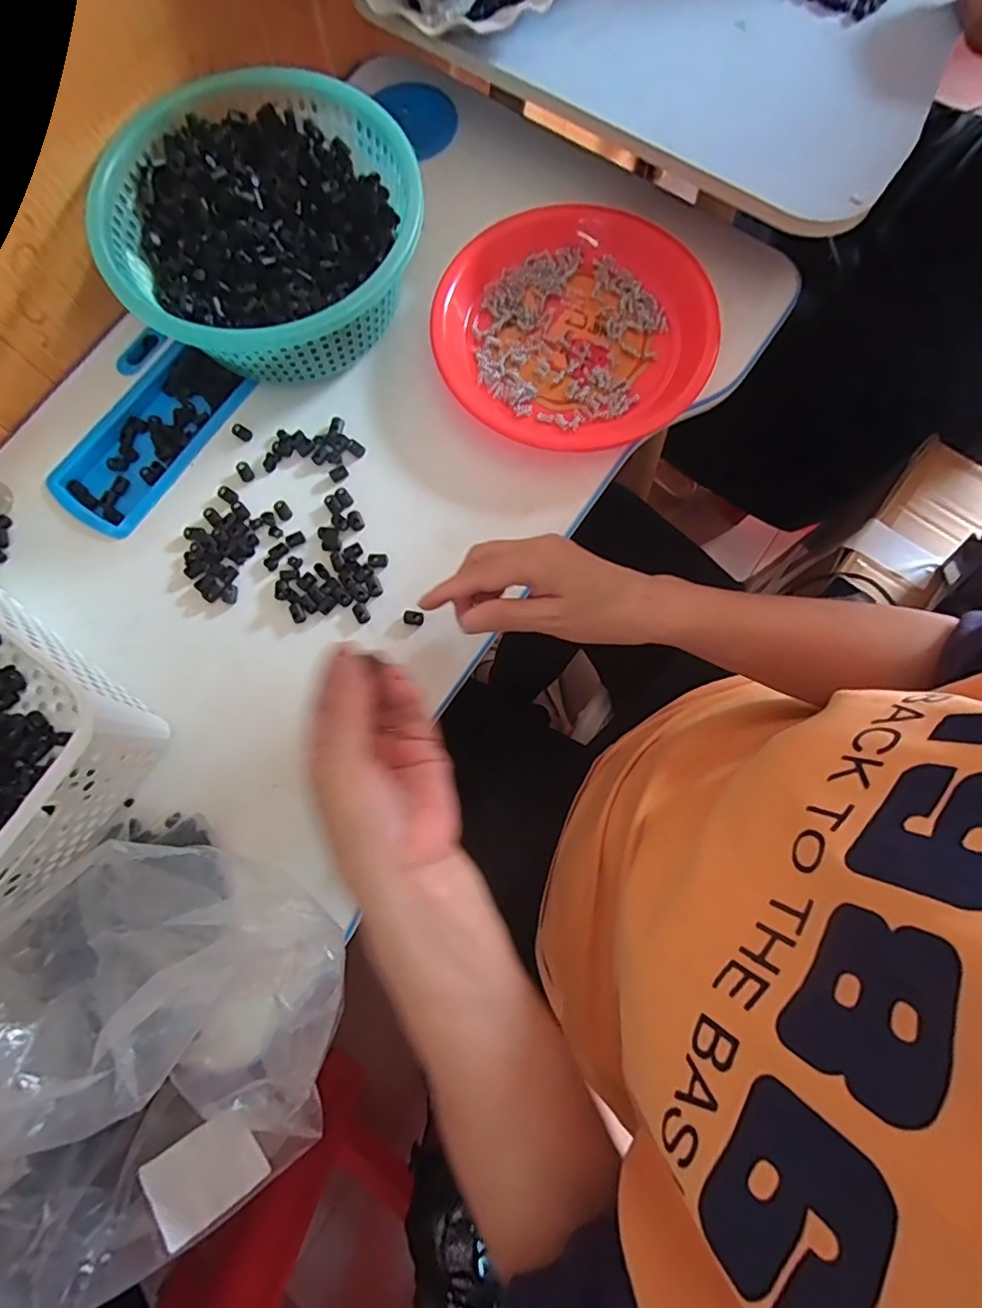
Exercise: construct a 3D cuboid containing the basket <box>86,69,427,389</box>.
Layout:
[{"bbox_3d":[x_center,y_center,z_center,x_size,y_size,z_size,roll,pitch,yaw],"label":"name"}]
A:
[{"bbox_3d":[-0.175,-0.329,0.448,0.226,0.079,0.221,0,79,1],"label":"basket"}]

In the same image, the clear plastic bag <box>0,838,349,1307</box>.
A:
[{"bbox_3d":[-0.181,0.223,0.292,0.183,0.172,0.214,37,82,8],"label":"clear plastic bag"}]

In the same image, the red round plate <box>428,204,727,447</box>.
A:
[{"bbox_3d":[0.070,-0.267,0.465,0.216,0.033,0.218,0,79,1],"label":"red round plate"}]

